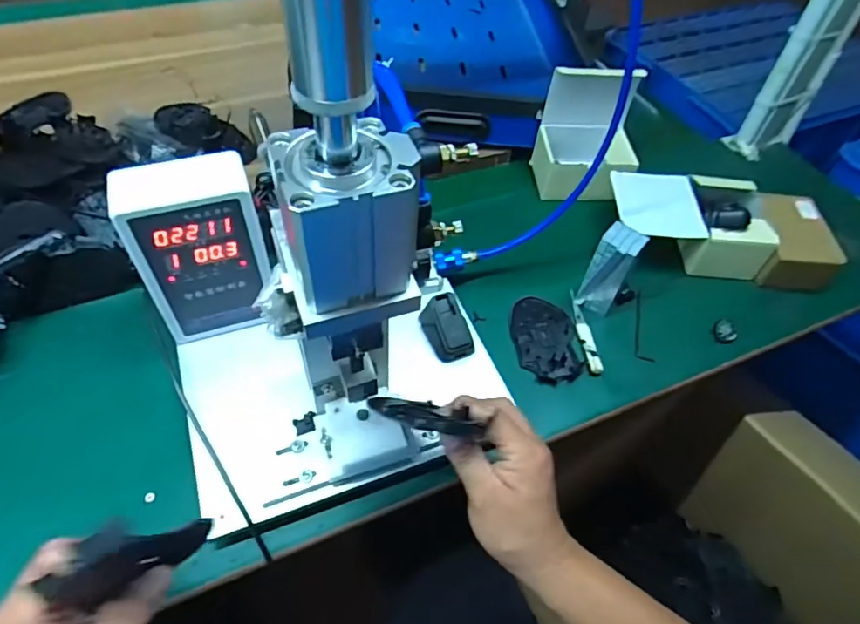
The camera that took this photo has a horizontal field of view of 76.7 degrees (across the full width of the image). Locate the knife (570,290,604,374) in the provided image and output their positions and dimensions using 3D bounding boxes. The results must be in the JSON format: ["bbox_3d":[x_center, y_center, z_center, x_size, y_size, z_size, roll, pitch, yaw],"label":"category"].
[{"bbox_3d":[0.178,0.021,0.624,0.017,0.006,0.113,-1,52,-5],"label":"knife"}]

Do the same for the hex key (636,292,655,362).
[{"bbox_3d":[0.246,0.017,0.638,0.019,0.007,0.095,4,52,-1],"label":"hex key"}]

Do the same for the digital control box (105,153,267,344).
[{"bbox_3d":[-0.213,-0.056,0.508,0.101,0.159,0.062,-11,54,-13],"label":"digital control box"}]

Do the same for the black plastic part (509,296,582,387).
[{"bbox_3d":[0.130,0.029,0.617,0.069,0.007,0.108,1,52,-3],"label":"black plastic part"}]

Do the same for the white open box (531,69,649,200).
[{"bbox_3d":[0.217,-0.238,0.726,0.121,0.137,0.102,-1,52,-5],"label":"white open box"}]

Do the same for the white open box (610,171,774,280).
[{"bbox_3d":[0.322,-0.111,0.688,0.187,0.076,0.122,6,52,1],"label":"white open box"}]

